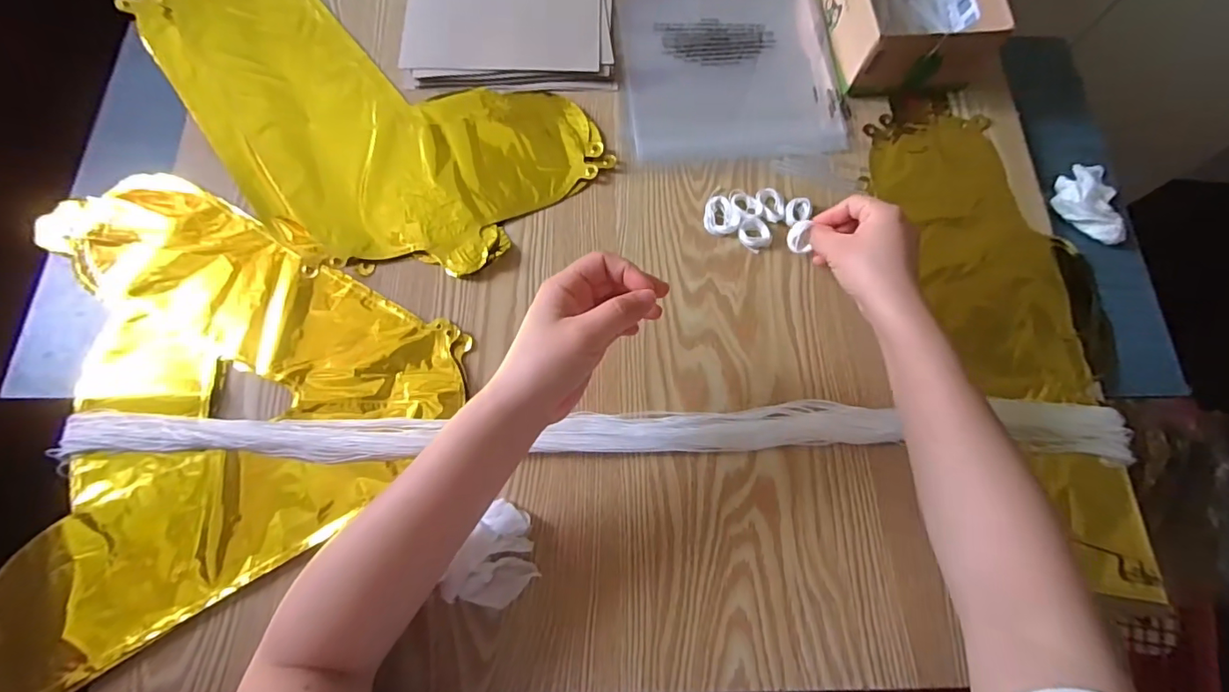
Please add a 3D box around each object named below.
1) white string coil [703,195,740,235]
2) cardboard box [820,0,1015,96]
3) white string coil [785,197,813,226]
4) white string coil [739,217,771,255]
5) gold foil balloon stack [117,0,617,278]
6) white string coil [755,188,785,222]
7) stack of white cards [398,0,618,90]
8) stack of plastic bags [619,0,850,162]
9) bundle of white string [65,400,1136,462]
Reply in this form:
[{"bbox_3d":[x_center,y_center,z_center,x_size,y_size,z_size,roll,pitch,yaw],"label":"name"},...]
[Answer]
[{"bbox_3d":[0.094,-0.115,0.463,0.030,0.007,0.036,7,72,0],"label":"white string coil"},{"bbox_3d":[0.280,-0.345,0.511,0.131,0.065,0.196,-4,72,-3],"label":"cardboard box"},{"bbox_3d":[0.164,-0.121,0.471,0.028,0.006,0.022,-23,74,-9],"label":"white string coil"},{"bbox_3d":[0.124,-0.099,0.464,0.026,0.005,0.029,-37,77,-13],"label":"white string coil"},{"bbox_3d":[-0.248,-0.211,0.482,0.434,0.016,0.227,29,73,7],"label":"gold foil balloon stack"},{"bbox_3d":[0.141,-0.127,0.473,0.022,0.005,0.035,-12,73,-6],"label":"white string coil"},{"bbox_3d":[-0.103,-0.336,0.527,0.203,0.012,0.180,-5,72,-4],"label":"stack of white cards"},{"bbox_3d":[0.117,-0.285,0.526,0.210,0.008,0.223,-3,72,-3],"label":"stack of plastic bags"},{"bbox_3d":[0.000,0.065,0.403,0.799,0.021,0.043,0,72,-2],"label":"bundle of white string"}]

